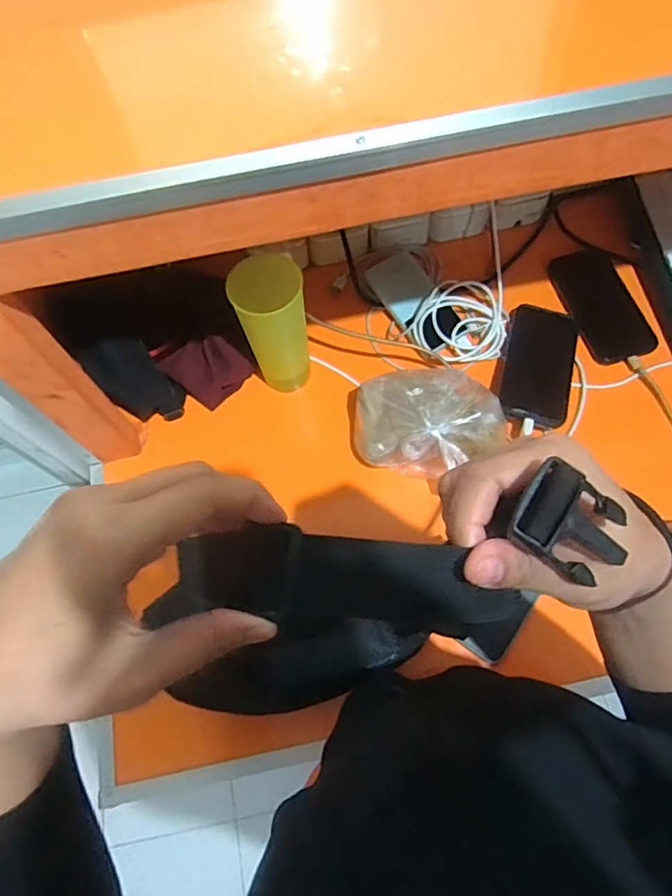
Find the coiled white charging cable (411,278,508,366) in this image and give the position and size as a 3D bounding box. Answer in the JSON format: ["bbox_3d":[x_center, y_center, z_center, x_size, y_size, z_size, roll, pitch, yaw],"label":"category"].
[{"bbox_3d":[0.149,-0.152,0.662,0.113,0.024,0.104,-1,68,2],"label":"coiled white charging cable"}]

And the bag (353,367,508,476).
[{"bbox_3d":[0.098,-0.026,0.589,0.158,0.083,0.093,4,68,4],"label":"bag"}]

